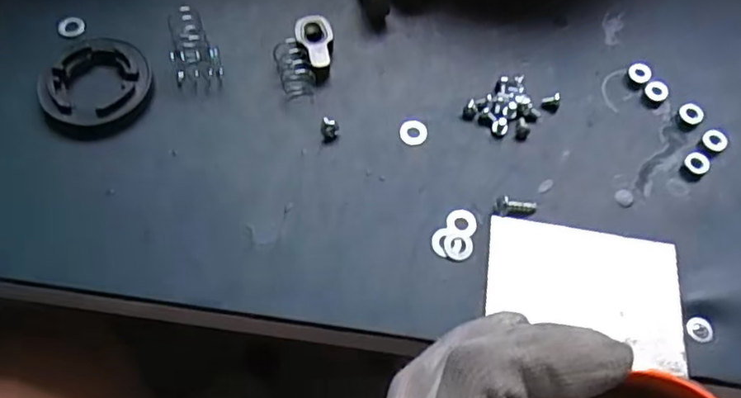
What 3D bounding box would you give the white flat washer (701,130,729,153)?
[{"bbox_3d":[0.153,-0.025,0.271,0.010,0.005,0.011,1,65,-2],"label":"white flat washer"}]

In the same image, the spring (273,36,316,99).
[{"bbox_3d":[-0.034,-0.059,0.277,0.015,0.012,0.026,-16,66,-10],"label":"spring"}]

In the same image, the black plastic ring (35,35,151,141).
[{"bbox_3d":[-0.120,-0.049,0.268,0.047,0.009,0.044,1,64,-2],"label":"black plastic ring"}]

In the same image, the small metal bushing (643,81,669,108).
[{"bbox_3d":[0.132,-0.048,0.282,0.010,0.005,0.012,31,68,12],"label":"small metal bushing"}]

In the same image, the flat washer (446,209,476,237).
[{"bbox_3d":[0.037,0.009,0.251,0.012,0.004,0.011,1,64,-2],"label":"flat washer"}]

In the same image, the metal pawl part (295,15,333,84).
[{"bbox_3d":[-0.026,-0.071,0.285,0.017,0.010,0.032,0,64,-2],"label":"metal pawl part"}]

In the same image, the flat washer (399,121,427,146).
[{"bbox_3d":[0.019,-0.030,0.269,0.012,0.004,0.012,1,64,-2],"label":"flat washer"}]

